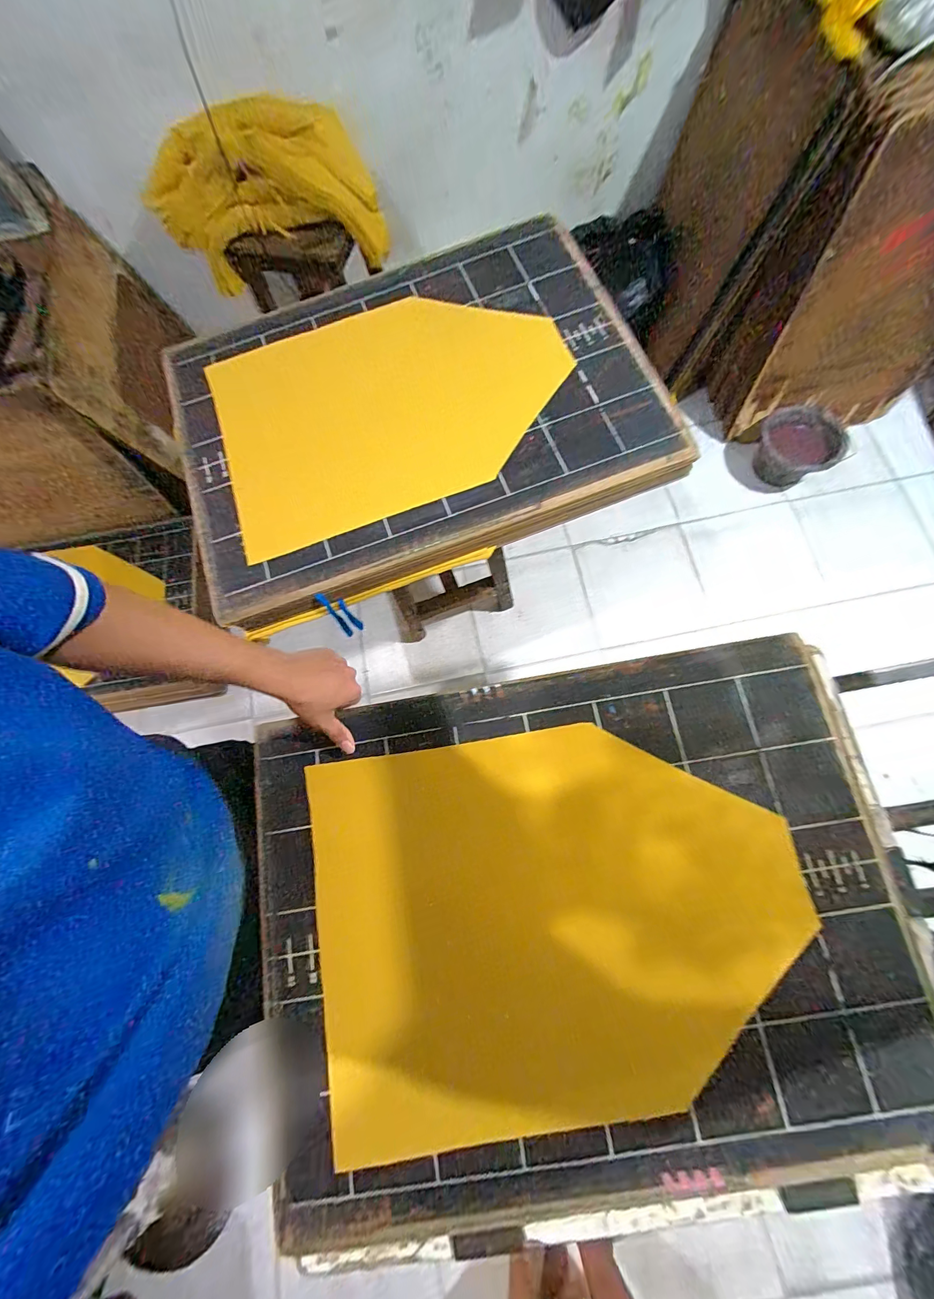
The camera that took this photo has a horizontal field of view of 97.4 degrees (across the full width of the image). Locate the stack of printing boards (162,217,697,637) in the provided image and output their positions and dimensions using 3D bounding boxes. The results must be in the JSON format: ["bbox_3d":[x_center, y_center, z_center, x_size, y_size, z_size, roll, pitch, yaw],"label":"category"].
[{"bbox_3d":[-0.092,-0.436,0.747,0.792,0.080,0.592,-21,75,-4],"label":"stack of printing boards"}]

